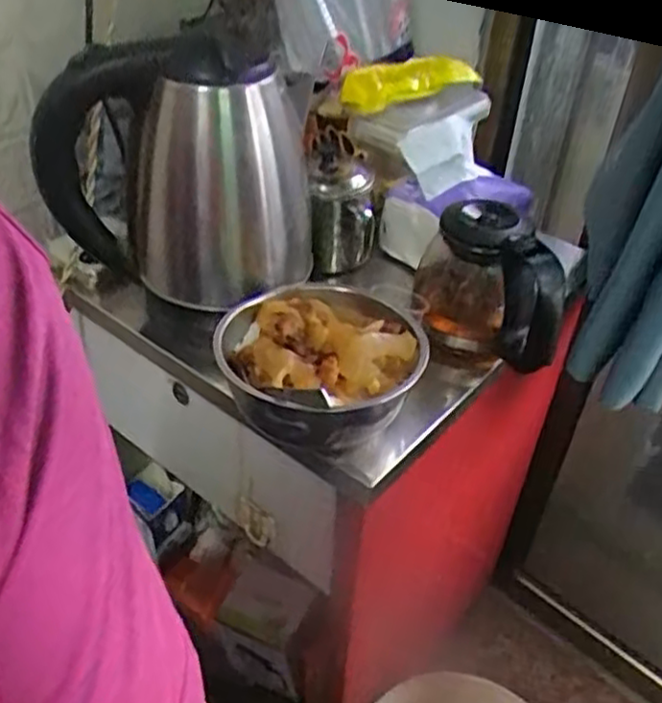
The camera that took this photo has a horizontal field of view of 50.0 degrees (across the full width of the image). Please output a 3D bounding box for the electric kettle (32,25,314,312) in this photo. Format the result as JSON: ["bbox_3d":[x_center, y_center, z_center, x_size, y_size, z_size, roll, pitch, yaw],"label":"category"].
[{"bbox_3d":[-0.138,-0.171,0.627,0.133,0.179,0.223,-30,50,-32],"label":"electric kettle"}]

